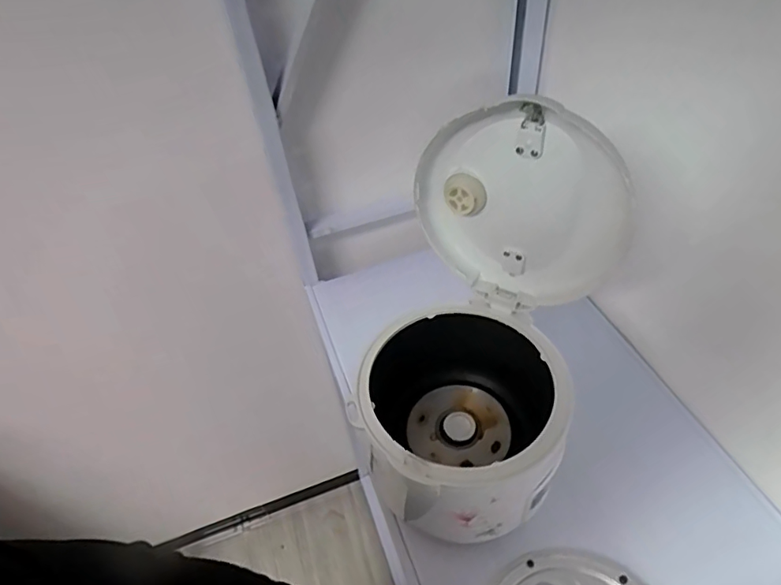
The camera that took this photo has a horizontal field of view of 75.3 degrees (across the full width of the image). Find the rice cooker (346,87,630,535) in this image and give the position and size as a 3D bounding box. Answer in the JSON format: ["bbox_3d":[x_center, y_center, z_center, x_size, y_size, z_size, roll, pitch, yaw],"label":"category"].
[{"bbox_3d":[0.077,0.058,0.492,0.216,0.367,0.254,17,50,21],"label":"rice cooker"}]

